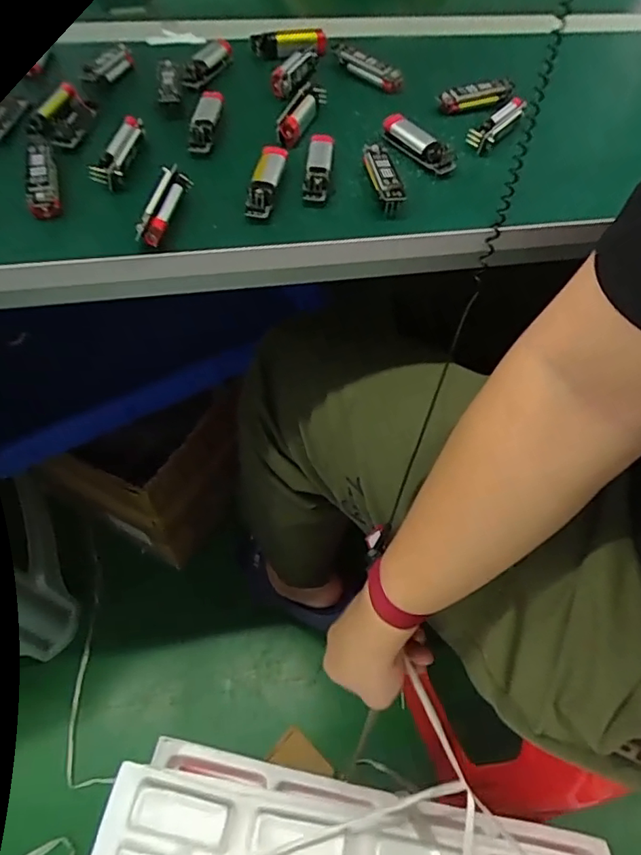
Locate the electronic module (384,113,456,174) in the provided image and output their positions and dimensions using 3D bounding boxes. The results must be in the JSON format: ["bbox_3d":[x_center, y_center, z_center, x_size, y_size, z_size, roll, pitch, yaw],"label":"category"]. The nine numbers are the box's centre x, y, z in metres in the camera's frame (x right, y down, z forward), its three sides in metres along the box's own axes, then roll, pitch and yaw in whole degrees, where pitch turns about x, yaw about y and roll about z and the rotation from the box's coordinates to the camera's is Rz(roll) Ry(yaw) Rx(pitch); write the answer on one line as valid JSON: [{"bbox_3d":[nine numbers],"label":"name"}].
[{"bbox_3d":[0.072,-0.208,0.390,0.013,0.018,0.060,-38,66,-24],"label":"electronic module"}]

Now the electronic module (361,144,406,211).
[{"bbox_3d":[0.043,-0.175,0.367,0.020,0.014,0.061,-4,57,-6],"label":"electronic module"}]

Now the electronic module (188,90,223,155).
[{"bbox_3d":[-0.083,-0.223,0.386,0.016,0.015,0.061,5,56,0],"label":"electronic module"}]

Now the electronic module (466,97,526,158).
[{"bbox_3d":[0.137,-0.233,0.410,0.018,0.019,0.064,35,61,18],"label":"electronic module"}]

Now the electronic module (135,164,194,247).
[{"bbox_3d":[-0.102,-0.143,0.341,0.020,0.016,0.065,9,57,2],"label":"electronic module"}]

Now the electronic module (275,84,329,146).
[{"bbox_3d":[-0.014,-0.240,0.404,0.018,0.015,0.071,18,57,8],"label":"electronic module"}]

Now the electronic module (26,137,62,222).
[{"bbox_3d":[-0.179,-0.161,0.341,0.018,0.010,0.059,-10,71,-10],"label":"electronic module"}]

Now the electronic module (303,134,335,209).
[{"bbox_3d":[-0.001,-0.179,0.364,0.017,0.011,0.064,6,69,0],"label":"electronic module"}]

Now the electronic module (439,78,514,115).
[{"bbox_3d":[0.128,-0.271,0.434,0.067,0.016,0.010,-20,60,-16],"label":"electronic module"}]

